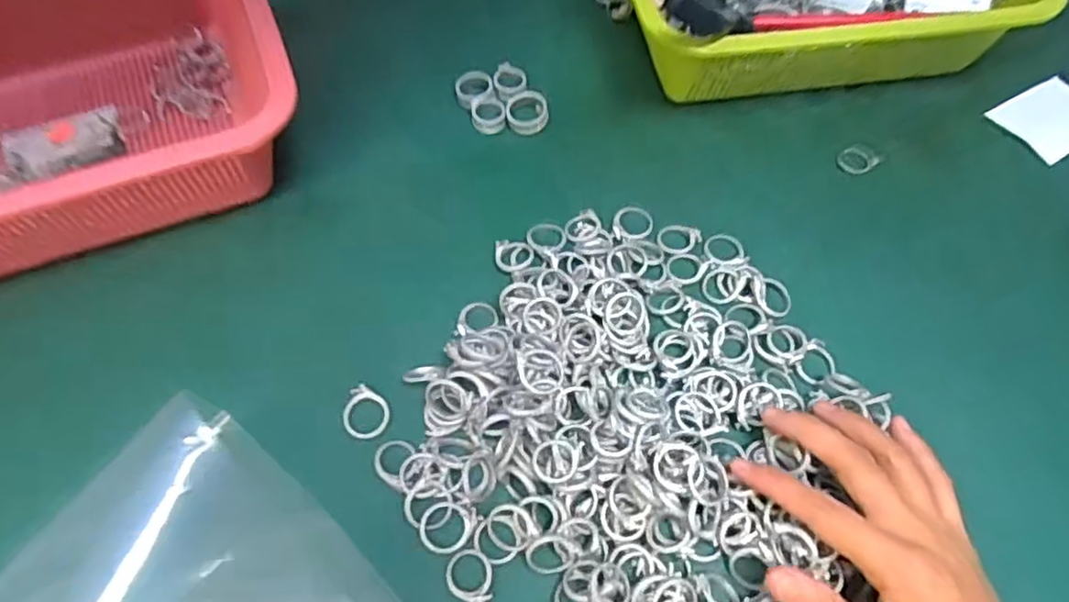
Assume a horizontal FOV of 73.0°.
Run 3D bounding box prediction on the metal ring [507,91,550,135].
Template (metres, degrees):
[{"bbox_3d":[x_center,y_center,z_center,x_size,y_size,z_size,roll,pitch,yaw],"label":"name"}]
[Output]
[{"bbox_3d":[-0.004,-0.123,0.470,0.027,0.007,0.032,-2,60,-4],"label":"metal ring"}]

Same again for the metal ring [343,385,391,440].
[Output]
[{"bbox_3d":[-0.086,0.057,0.365,0.023,0.005,0.026,17,61,7],"label":"metal ring"}]

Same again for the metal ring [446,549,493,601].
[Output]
[{"bbox_3d":[-0.029,0.124,0.325,0.021,0.004,0.023,1,60,-2],"label":"metal ring"}]

